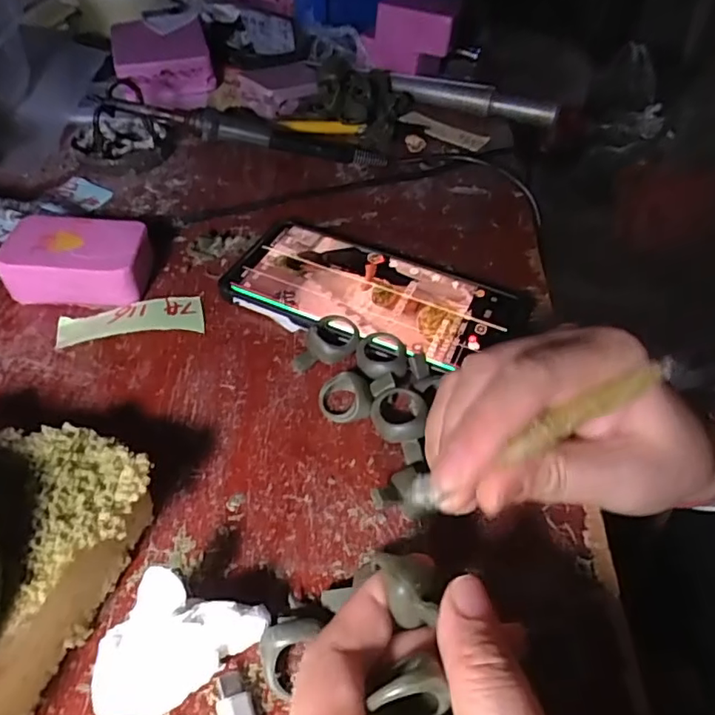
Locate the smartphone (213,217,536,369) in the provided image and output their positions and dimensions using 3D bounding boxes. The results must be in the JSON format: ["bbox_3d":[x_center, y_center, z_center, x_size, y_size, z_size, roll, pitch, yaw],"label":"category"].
[{"bbox_3d":[0.010,-0.036,0.326,0.160,0.011,0.077,18,50,12],"label":"smartphone"}]

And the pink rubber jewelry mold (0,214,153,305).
[{"bbox_3d":[-0.154,-0.054,0.316,0.069,0.029,0.045,0,48,-4],"label":"pink rubber jewelry mold"}]

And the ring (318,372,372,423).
[{"bbox_3d":[-0.006,0.020,0.273,0.025,0.015,0.023,2,48,-2],"label":"ring"}]

